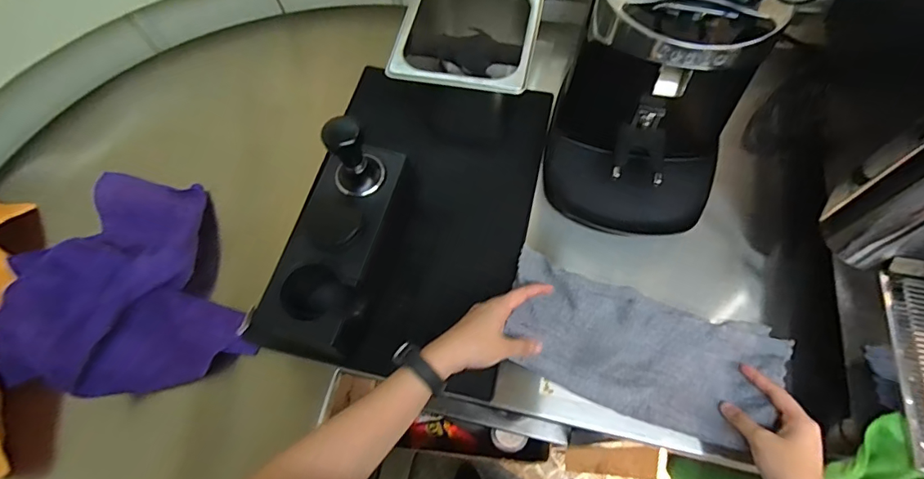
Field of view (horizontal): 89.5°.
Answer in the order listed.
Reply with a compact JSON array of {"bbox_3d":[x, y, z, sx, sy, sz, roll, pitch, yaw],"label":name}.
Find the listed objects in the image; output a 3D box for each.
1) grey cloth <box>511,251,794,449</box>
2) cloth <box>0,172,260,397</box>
[{"bbox_3d":[0.190,0.116,0.511,0.285,0.036,0.141,19,68,11],"label":"grey cloth"},{"bbox_3d":[-0.405,0.027,0.566,0.254,0.080,0.293,-11,65,-2],"label":"cloth"}]

